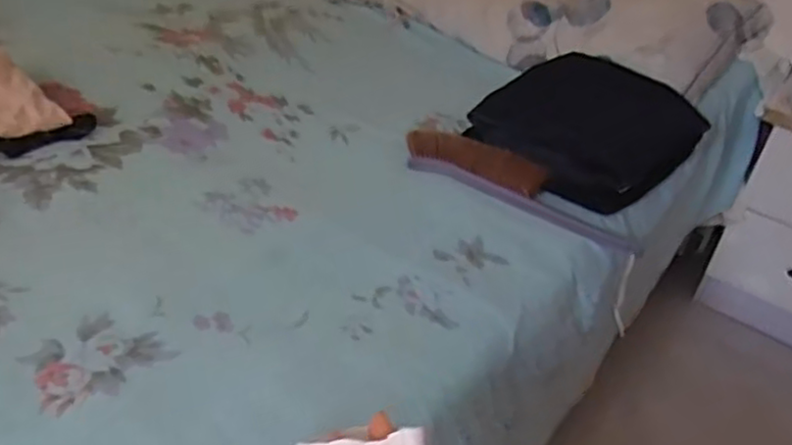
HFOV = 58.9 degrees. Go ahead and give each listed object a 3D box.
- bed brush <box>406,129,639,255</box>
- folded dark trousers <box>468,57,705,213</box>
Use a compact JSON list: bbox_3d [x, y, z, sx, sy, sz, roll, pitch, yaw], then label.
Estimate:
[{"bbox_3d":[0.163,-0.053,0.983,0.364,0.033,0.099,29,42,27],"label":"bed brush"},{"bbox_3d":[0.292,-0.155,1.065,0.250,0.133,0.284,34,44,31],"label":"folded dark trousers"}]

